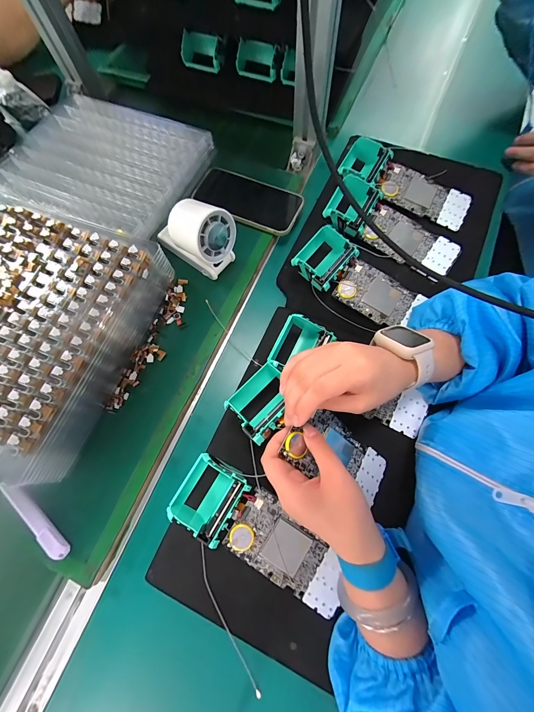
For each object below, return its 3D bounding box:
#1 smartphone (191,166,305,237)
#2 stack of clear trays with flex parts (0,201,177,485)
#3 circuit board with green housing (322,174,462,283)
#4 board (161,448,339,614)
[{"bbox_3d":[-0.030,-0.234,0.429,0.161,0.016,0.075,24,76,6],"label":"smartphone"},{"bbox_3d":[-0.279,-0.035,0.334,0.247,0.065,0.282,19,75,4],"label":"stack of clear trays with flex parts"},{"bbox_3d":[0.174,-0.176,0.390,0.184,0.025,0.072,32,77,8],"label":"circuit board with green housing"},{"bbox_3d":[-0.008,0.178,0.291,0.187,0.043,0.071,30,74,10],"label":"board"}]

